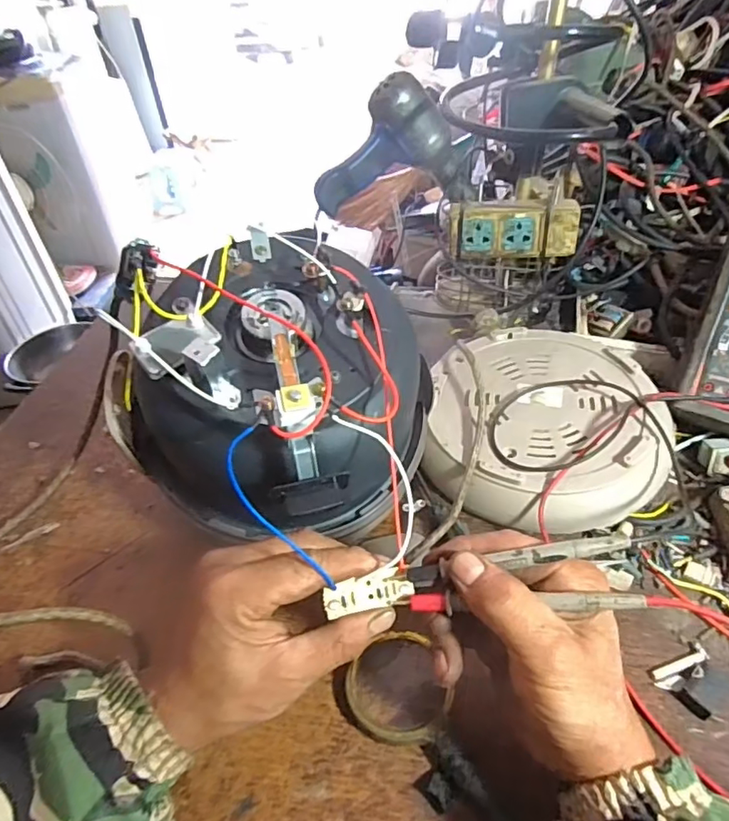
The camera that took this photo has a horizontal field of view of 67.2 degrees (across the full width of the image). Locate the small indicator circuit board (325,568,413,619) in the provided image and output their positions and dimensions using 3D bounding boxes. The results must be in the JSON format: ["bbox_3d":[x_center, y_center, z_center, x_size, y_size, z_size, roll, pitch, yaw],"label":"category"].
[{"bbox_3d":[0.003,0.096,0.291,0.046,0.004,0.018,-10,72,-14],"label":"small indicator circuit board"}]

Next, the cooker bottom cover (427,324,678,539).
[{"bbox_3d":[0.160,0.008,0.485,0.203,0.042,0.215,4,42,9],"label":"cooker bottom cover"}]

